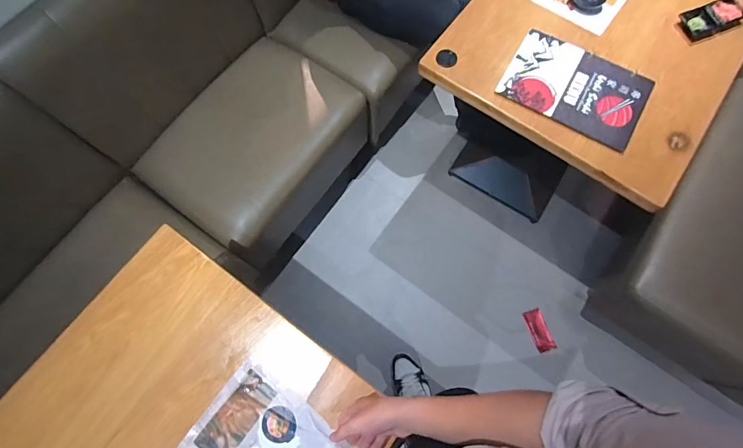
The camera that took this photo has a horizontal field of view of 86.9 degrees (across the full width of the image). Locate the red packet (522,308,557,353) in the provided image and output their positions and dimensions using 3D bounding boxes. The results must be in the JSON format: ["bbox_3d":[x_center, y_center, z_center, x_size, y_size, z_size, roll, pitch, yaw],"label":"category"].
[{"bbox_3d":[0.609,0.387,1.424,0.070,0.019,0.146,-17,74,-8],"label":"red packet"}]

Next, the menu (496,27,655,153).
[{"bbox_3d":[0.448,-0.303,0.863,0.291,0.013,0.190,29,78,11],"label":"menu"}]

